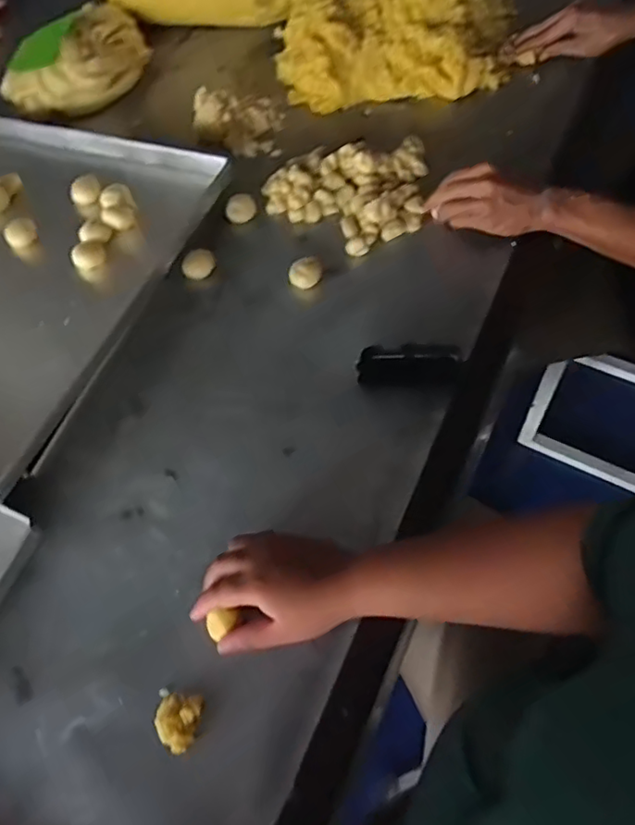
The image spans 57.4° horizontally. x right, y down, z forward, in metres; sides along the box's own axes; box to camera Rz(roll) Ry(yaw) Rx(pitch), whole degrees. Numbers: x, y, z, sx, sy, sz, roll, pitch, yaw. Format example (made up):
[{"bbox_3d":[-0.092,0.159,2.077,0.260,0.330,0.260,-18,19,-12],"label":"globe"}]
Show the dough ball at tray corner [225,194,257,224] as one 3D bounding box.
[{"bbox_3d":[-0.105,-0.280,0.792,0.041,0.019,0.034,-8,66,-2],"label":"dough ball at tray corner"}]

